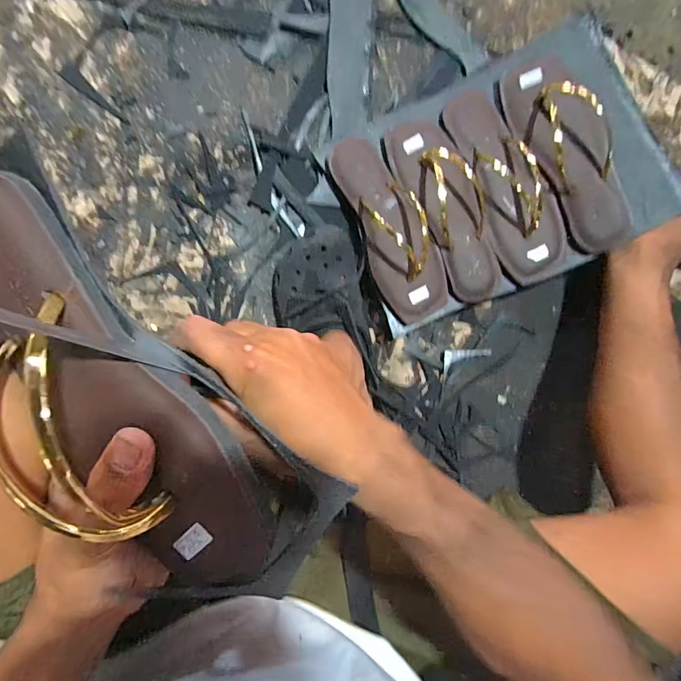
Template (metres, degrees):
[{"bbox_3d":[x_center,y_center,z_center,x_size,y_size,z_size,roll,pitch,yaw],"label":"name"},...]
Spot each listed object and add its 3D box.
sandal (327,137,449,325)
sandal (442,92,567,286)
[{"bbox_3d":[0.065,-0.137,0.495,0.080,0.060,0.229,-22,97,-7],"label":"sandal"},{"bbox_3d":[0.205,-0.197,0.504,0.085,0.040,0.251,-20,87,13],"label":"sandal"}]

